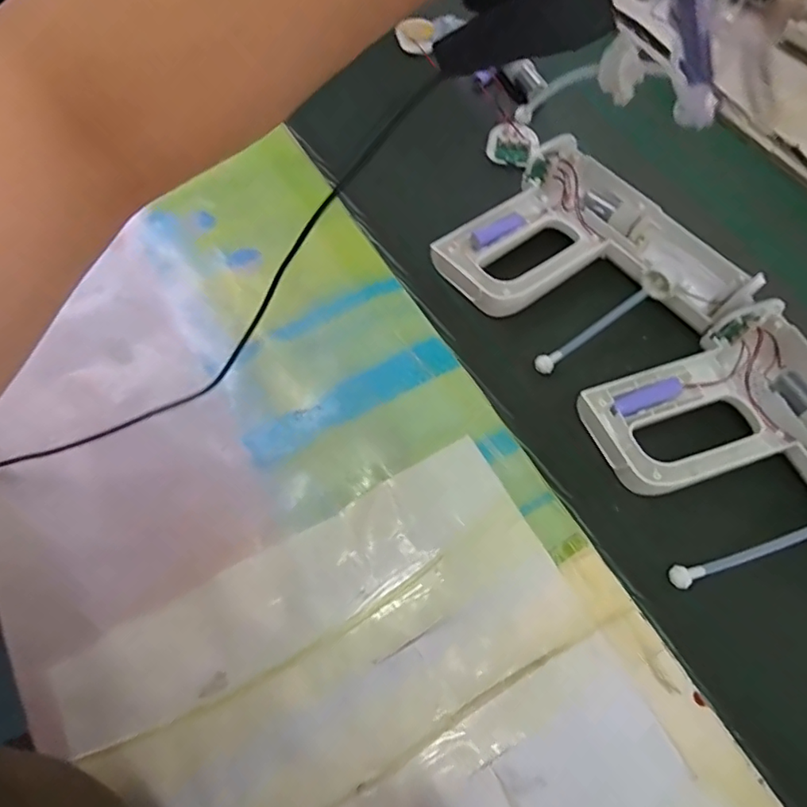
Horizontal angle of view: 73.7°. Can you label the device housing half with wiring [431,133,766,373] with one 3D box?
[{"bbox_3d":[0.160,-0.119,0.446,0.185,0.029,0.209,-42,73,-17],"label":"device housing half with wiring"}]

